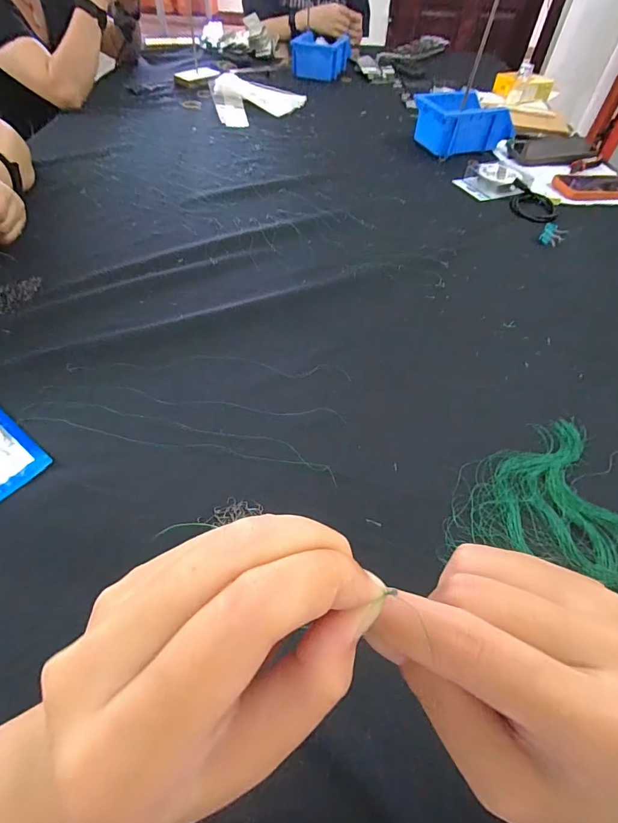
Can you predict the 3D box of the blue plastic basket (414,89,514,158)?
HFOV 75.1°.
[{"bbox_3d":[0.318,-0.593,0.825,0.184,0.101,0.105,-16,56,-16],"label":"blue plastic basket"}]

